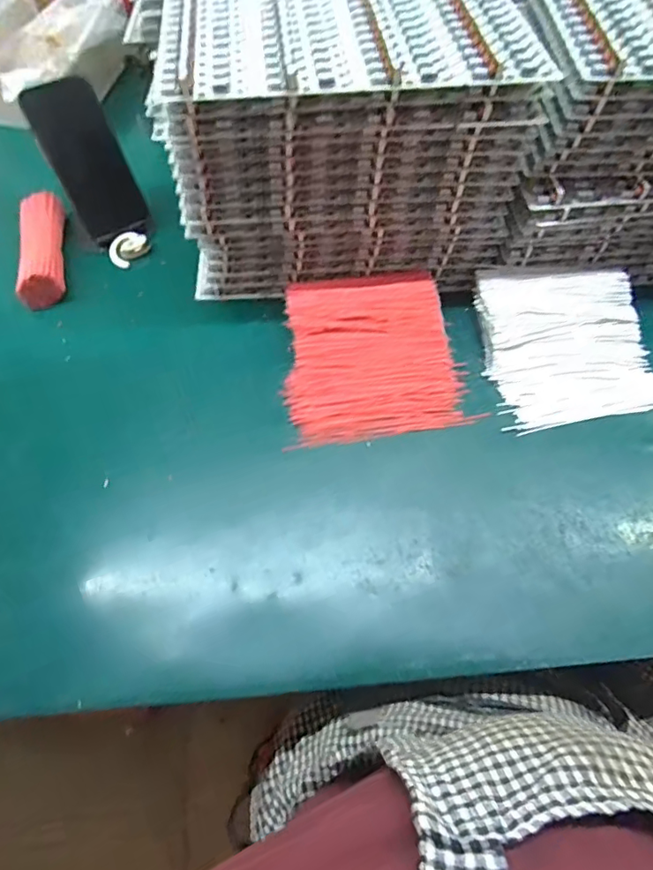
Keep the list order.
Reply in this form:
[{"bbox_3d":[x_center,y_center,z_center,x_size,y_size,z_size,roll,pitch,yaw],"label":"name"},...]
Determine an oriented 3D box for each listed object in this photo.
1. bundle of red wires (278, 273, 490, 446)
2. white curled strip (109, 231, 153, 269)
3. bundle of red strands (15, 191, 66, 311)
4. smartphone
[{"bbox_3d":[0.043,-0.079,0.487,0.163,0.038,0.169,-5,60,-3],"label":"bundle of red wires"},{"bbox_3d":[-0.224,-0.211,0.576,0.038,0.013,0.045,40,68,20],"label":"white curled strip"},{"bbox_3d":[-0.312,-0.206,0.561,0.045,0.033,0.156,-13,61,-7],"label":"bundle of red strands"},{"bbox_3d":[-0.254,-0.295,0.547,0.072,0.141,0.007,-30,35,-15],"label":"smartphone"}]

